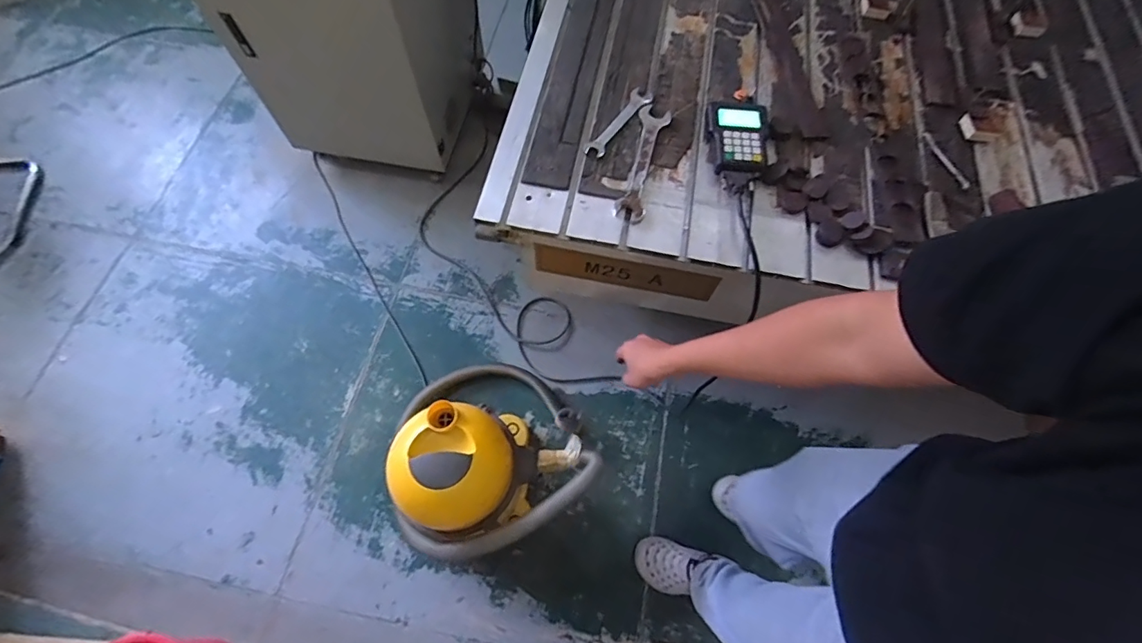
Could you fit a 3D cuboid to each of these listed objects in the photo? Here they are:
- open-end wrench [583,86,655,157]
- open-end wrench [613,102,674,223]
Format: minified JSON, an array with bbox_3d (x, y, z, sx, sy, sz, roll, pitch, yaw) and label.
[{"bbox_3d":[0.089,-0.368,0.895,0.041,0.012,0.175,33,69,12],"label":"open-end wrench"},{"bbox_3d":[0.129,-0.286,0.856,0.055,0.017,0.251,14,66,4],"label":"open-end wrench"}]

